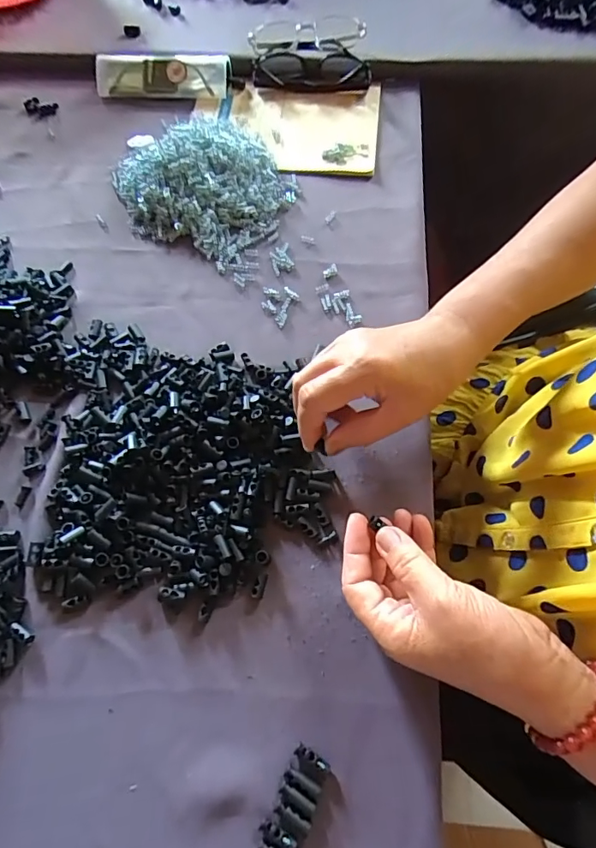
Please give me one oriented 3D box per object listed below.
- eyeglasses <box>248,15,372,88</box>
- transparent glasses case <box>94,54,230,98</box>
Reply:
[{"bbox_3d":[0.013,-0.420,0.547,0.139,0.035,0.078,6,68,5],"label":"eyeglasses"},{"bbox_3d":[-0.158,-0.399,0.550,0.155,0.016,0.047,4,97,4],"label":"transparent glasses case"}]

